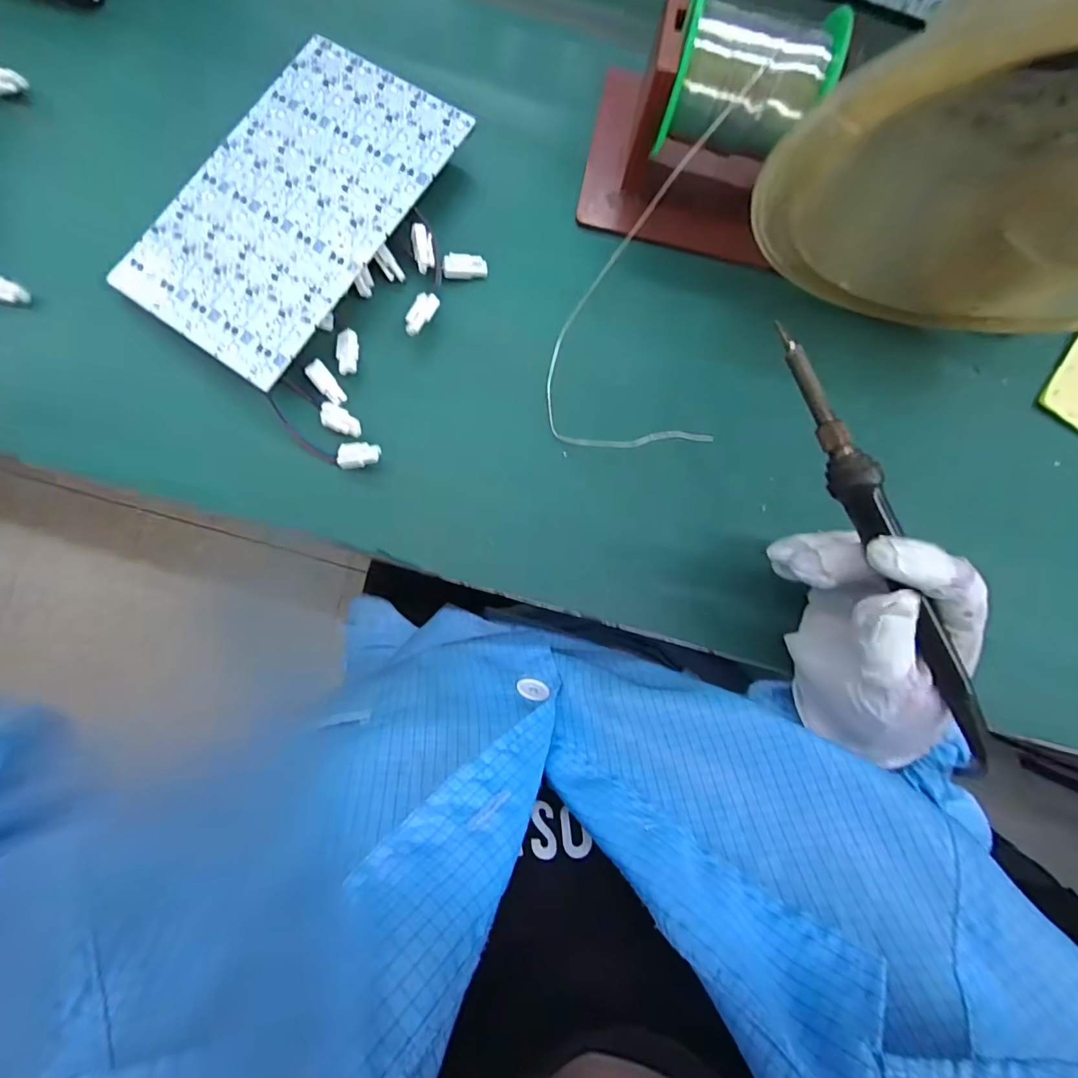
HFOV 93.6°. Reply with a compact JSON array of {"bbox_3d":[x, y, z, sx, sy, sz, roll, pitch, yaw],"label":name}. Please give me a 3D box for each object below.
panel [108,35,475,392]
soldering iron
[{"bbox_3d":[-0.140,-0.191,0.288,0.118,0.004,0.193,33,84,9],"label":"panel"},{"bbox_3d":[0.156,0.002,0.228,0.014,0.014,0.212,-25,89,-3],"label":"soldering iron"}]

